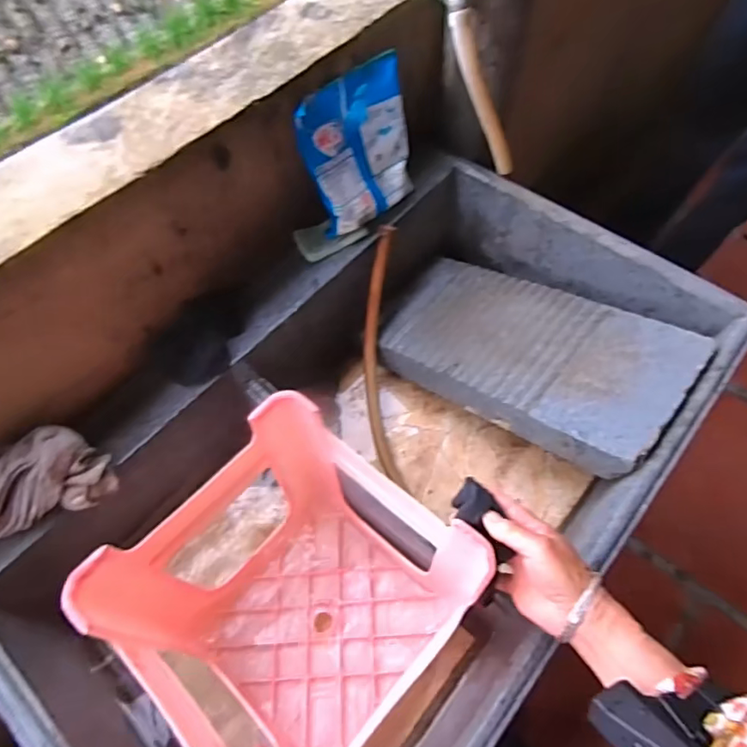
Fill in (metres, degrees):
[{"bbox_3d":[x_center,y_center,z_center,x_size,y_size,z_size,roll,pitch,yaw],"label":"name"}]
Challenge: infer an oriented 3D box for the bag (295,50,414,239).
[{"bbox_3d":[-0.015,-0.317,0.756,0.168,0.191,0.029,-37,40,-20],"label":"bag"}]

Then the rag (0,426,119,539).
[{"bbox_3d":[-0.378,0.119,0.593,0.149,0.062,0.085,-19,62,-8],"label":"rag"}]

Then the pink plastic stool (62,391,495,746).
[{"bbox_3d":[-0.077,0.243,0.576,0.301,0.260,0.288,37,69,20],"label":"pink plastic stool"}]

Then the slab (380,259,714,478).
[{"bbox_3d":[0.217,-0.034,0.777,0.428,0.035,0.228,27,62,37],"label":"slab"}]

